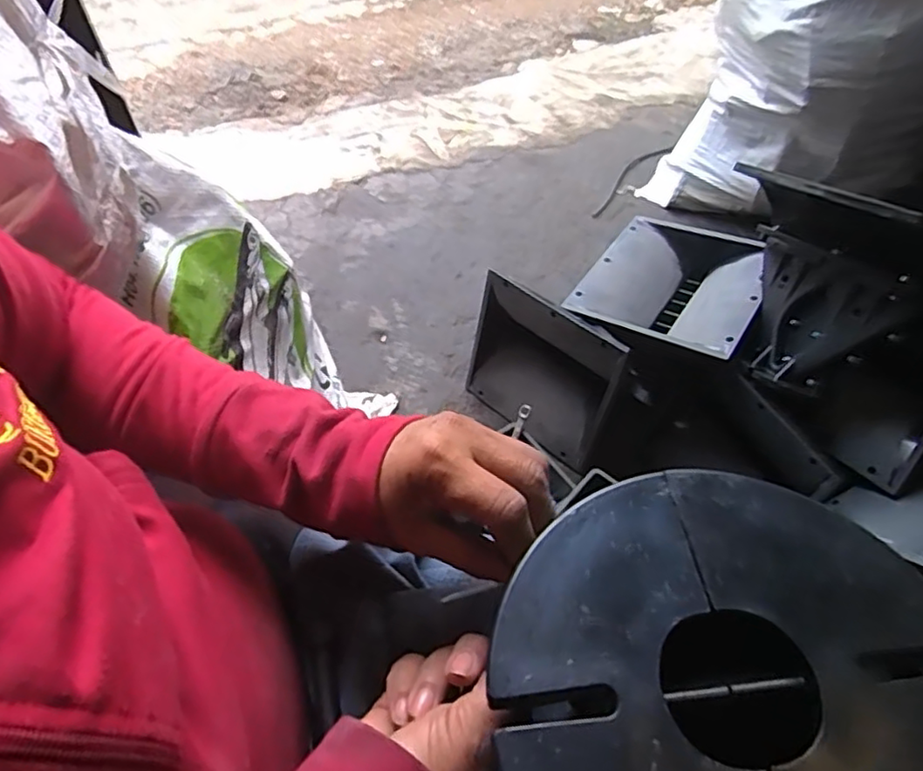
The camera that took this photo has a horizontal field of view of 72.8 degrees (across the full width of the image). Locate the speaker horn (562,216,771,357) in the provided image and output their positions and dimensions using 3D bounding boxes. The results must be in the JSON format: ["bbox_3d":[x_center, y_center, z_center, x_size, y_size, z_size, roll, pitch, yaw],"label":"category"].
[{"bbox_3d":[0.305,-0.138,0.912,0.229,0.082,0.255,26,57,20],"label":"speaker horn"}]

